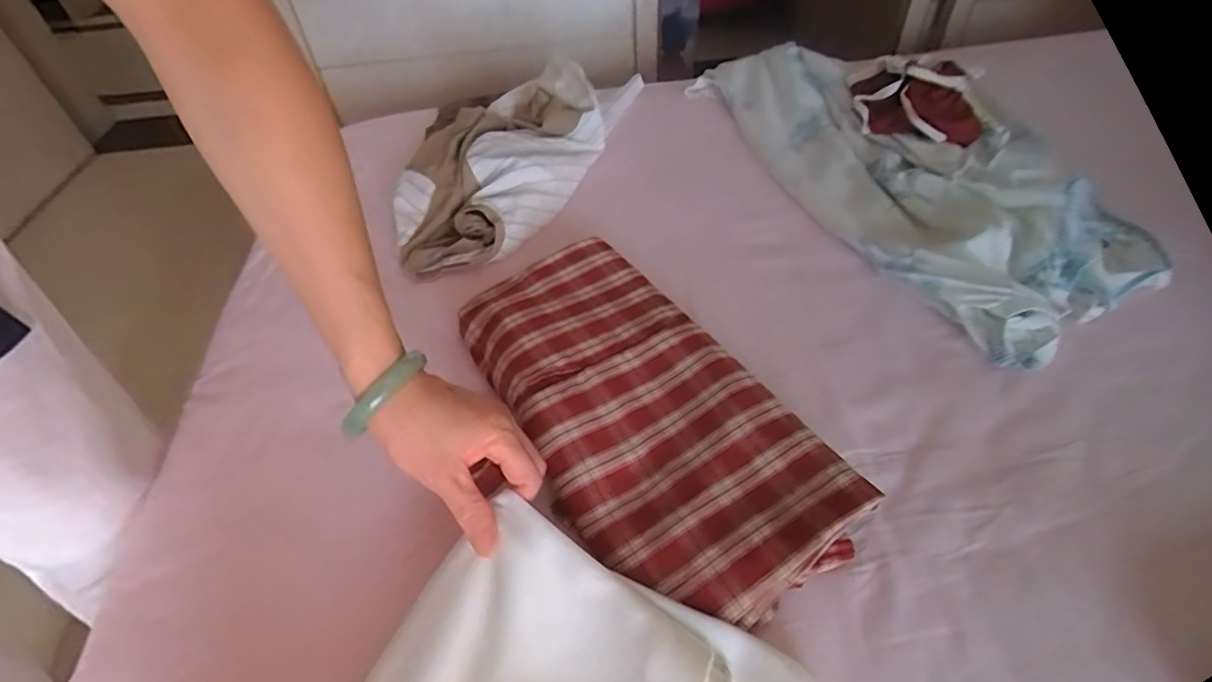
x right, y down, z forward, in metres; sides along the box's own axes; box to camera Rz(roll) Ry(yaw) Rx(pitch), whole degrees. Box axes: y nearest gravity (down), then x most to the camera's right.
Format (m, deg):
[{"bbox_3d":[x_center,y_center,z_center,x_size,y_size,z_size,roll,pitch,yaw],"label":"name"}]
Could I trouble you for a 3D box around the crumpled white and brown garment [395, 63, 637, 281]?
[{"bbox_3d":[-0.123,-0.254,0.741,0.225,0.075,0.473,12,51,14],"label":"crumpled white and brown garment"}]

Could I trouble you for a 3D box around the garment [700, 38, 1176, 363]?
[{"bbox_3d":[0.375,-0.254,0.719,0.355,0.063,0.637,-20,46,-12],"label":"garment"}]

